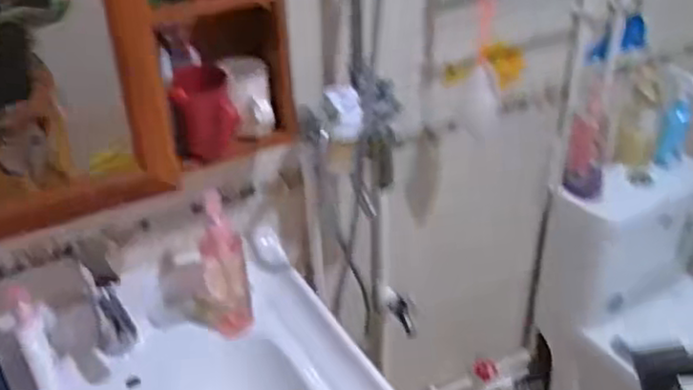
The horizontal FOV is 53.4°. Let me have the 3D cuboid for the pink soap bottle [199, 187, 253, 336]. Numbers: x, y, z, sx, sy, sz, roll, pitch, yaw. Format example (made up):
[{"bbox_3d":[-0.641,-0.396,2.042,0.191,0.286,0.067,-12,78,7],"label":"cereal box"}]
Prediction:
[{"bbox_3d":[-0.194,0.113,1.086,0.071,0.239,0.071,-7,34,-9],"label":"pink soap bottle"}]

